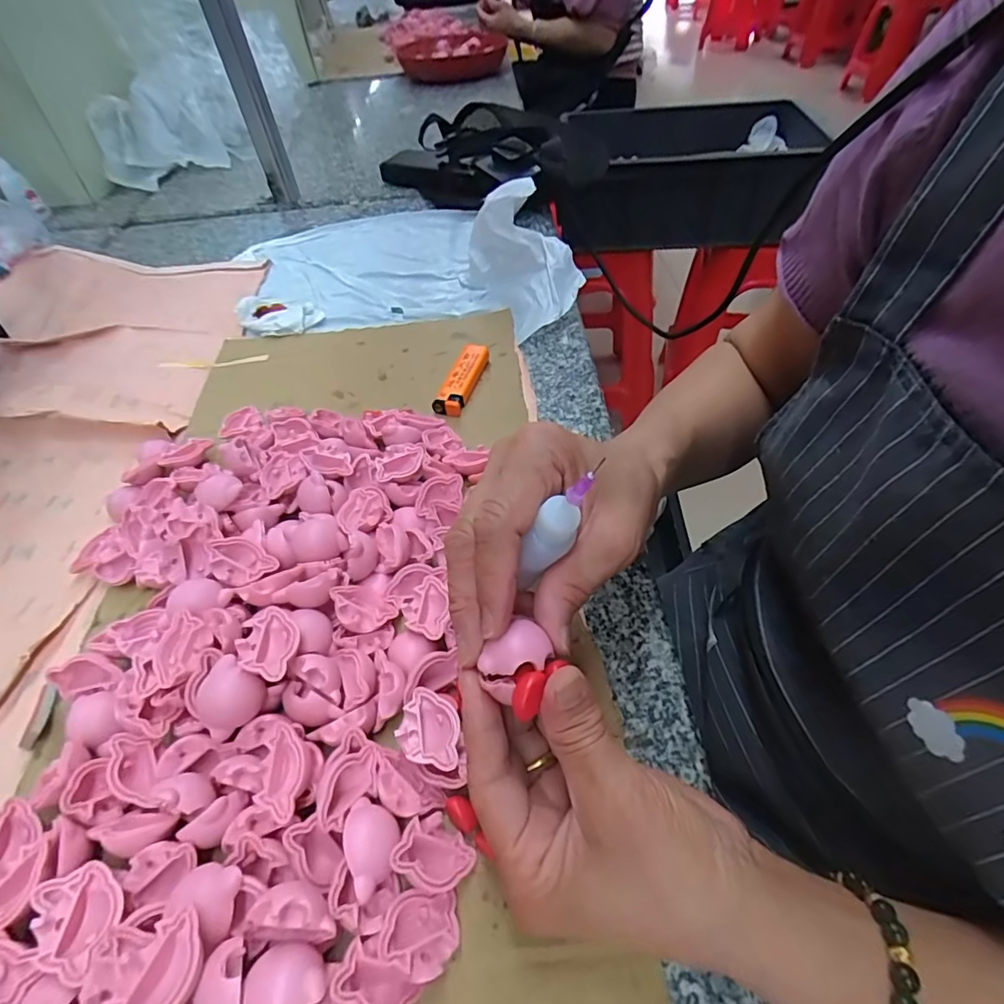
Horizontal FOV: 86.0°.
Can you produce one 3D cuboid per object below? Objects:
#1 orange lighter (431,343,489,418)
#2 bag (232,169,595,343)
[{"bbox_3d":[-0.032,-0.100,0.440,0.023,0.015,0.080,11,51,12],"label":"orange lighter"},{"bbox_3d":[-0.111,-0.279,0.570,0.379,0.064,0.280,3,49,5],"label":"bag"}]

